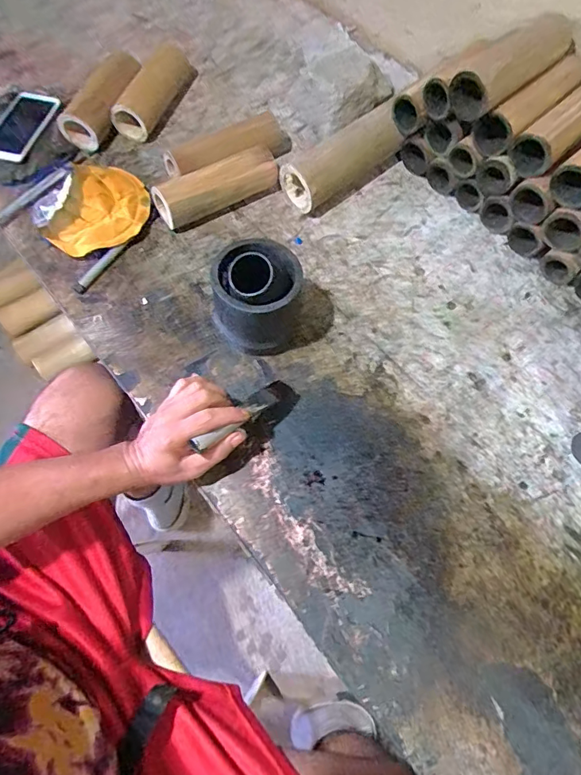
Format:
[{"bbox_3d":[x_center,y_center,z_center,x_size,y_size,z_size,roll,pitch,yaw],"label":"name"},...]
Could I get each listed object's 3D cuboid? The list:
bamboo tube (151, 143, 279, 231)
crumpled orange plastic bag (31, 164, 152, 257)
[{"bbox_3d":[-0.102,-0.295,0.643,0.188,0.048,0.056,-28,70,-15],"label":"bamboo tube"},{"bbox_3d":[-0.276,-0.255,0.626,0.154,0.036,0.135,-37,73,-18],"label":"crumpled orange plastic bag"}]

